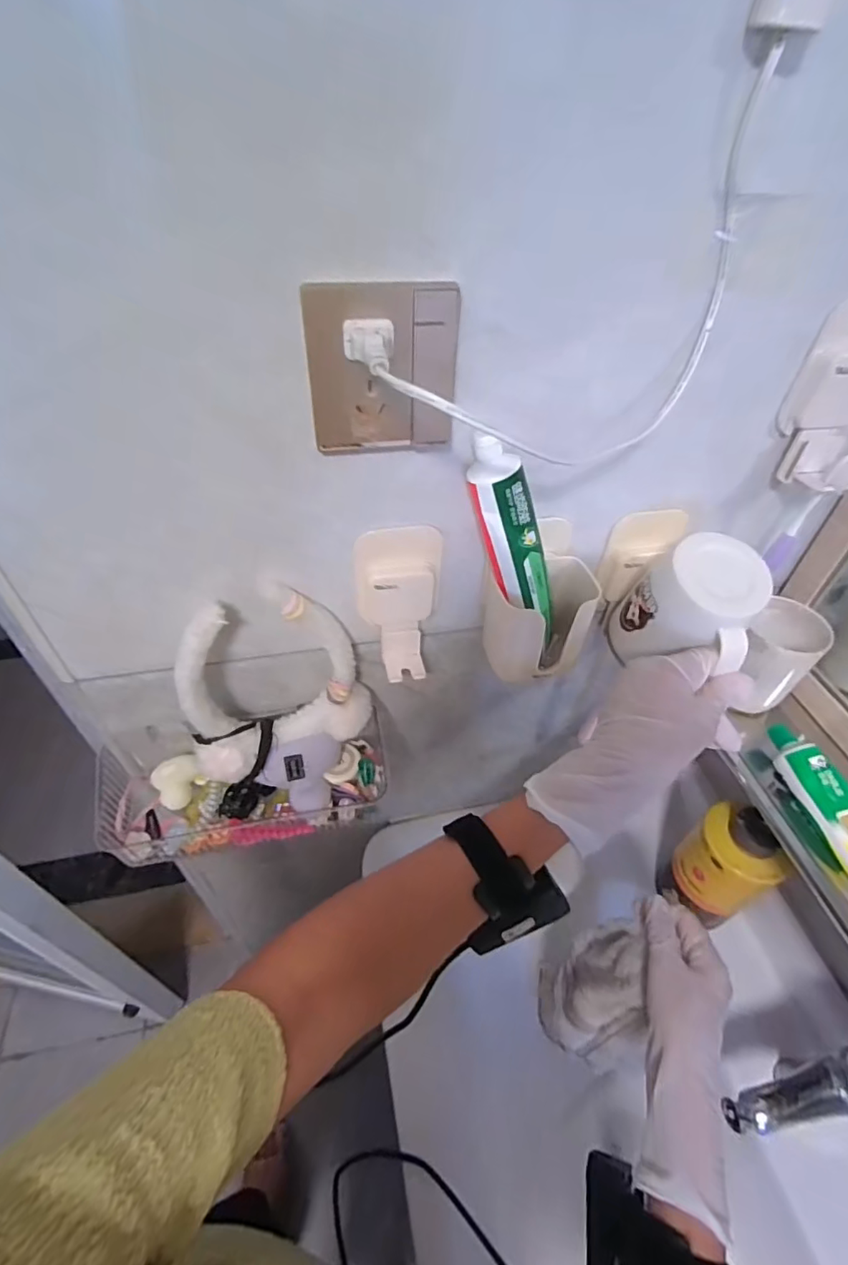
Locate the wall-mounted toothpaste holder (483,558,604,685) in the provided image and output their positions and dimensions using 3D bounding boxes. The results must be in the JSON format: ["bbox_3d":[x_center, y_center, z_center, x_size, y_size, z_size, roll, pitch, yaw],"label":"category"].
[{"bbox_3d":[0.092,-0.013,0.443,0.083,0.085,0.080,5,45,2],"label":"wall-mounted toothpaste holder"}]

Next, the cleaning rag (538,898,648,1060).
[{"bbox_3d":[0.159,0.331,0.517,0.053,0.169,0.094,-1,45,-4],"label":"cleaning rag"}]

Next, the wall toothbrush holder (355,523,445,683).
[{"bbox_3d":[-0.020,-0.019,0.430,0.068,0.118,0.053,-1,45,-4],"label":"wall toothbrush holder"}]

